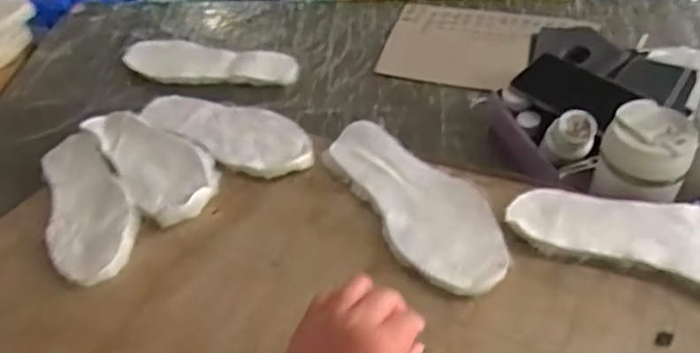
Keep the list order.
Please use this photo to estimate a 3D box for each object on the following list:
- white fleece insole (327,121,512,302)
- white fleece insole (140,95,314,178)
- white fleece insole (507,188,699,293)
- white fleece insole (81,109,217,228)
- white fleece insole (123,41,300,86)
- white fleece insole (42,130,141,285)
[{"bbox_3d":[0.065,0.019,0.640,0.097,0.014,0.269,-31,45,-8],"label":"white fleece insole"},{"bbox_3d":[-0.157,-0.063,0.799,0.275,0.012,0.099,24,54,34],"label":"white fleece insole"},{"bbox_3d":[0.288,0.056,0.537,0.280,0.019,0.095,16,48,30],"label":"white fleece insole"},{"bbox_3d":[-0.247,-0.027,0.776,0.099,0.016,0.261,-30,45,-21],"label":"white fleece insole"},{"bbox_3d":[-0.216,-0.178,0.956,0.274,0.013,0.085,9,46,14],"label":"white fleece insole"},{"bbox_3d":[-0.318,0.026,0.744,0.095,0.016,0.275,-29,43,-13],"label":"white fleece insole"}]

